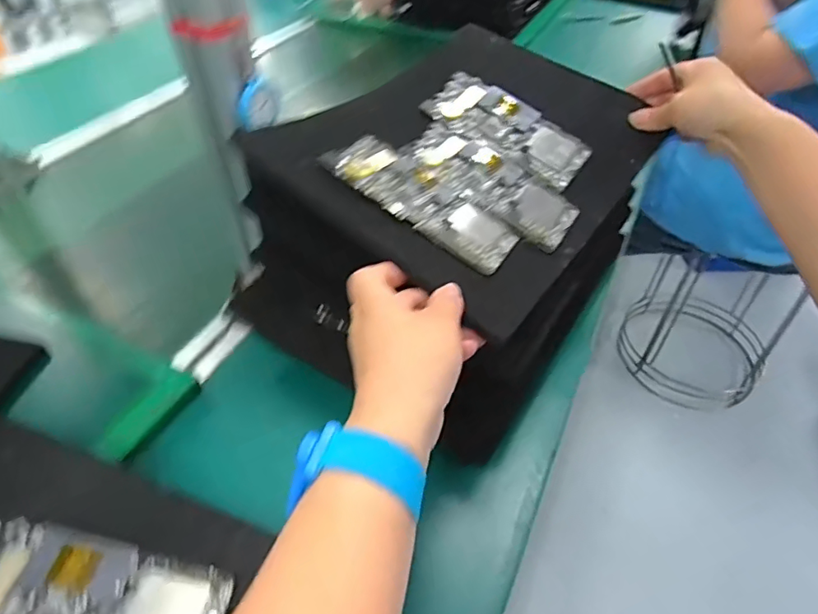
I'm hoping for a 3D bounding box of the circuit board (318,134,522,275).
[{"bbox_3d":[0.015,-0.086,0.420,0.153,0.006,0.084,37,43,7],"label":"circuit board"}]

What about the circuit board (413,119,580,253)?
[{"bbox_3d":[0.077,-0.114,0.468,0.156,0.010,0.078,38,53,9],"label":"circuit board"}]

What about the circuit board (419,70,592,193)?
[{"bbox_3d":[0.096,-0.174,0.509,0.157,0.010,0.077,35,68,8],"label":"circuit board"}]

